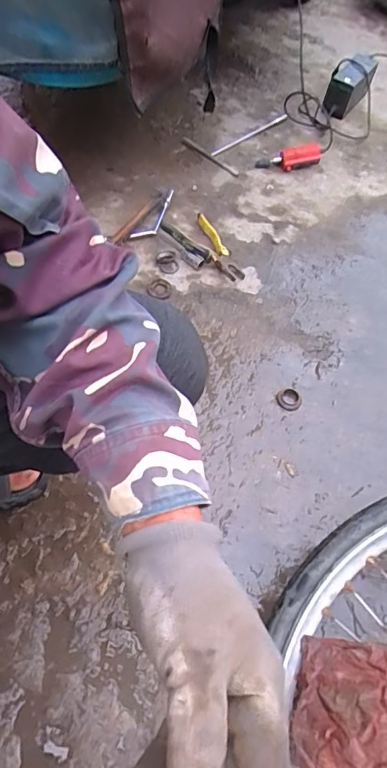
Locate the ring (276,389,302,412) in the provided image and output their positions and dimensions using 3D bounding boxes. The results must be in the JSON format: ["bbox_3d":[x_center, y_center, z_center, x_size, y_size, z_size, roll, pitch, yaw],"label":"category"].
[{"bbox_3d":[0.159,0.026,0.788,0.042,0.009,0.041,1,57,-2],"label":"ring"}]

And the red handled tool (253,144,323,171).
[{"bbox_3d":[0.225,-0.525,1.097,0.146,0.049,0.045,-7,58,-8],"label":"red handled tool"}]

